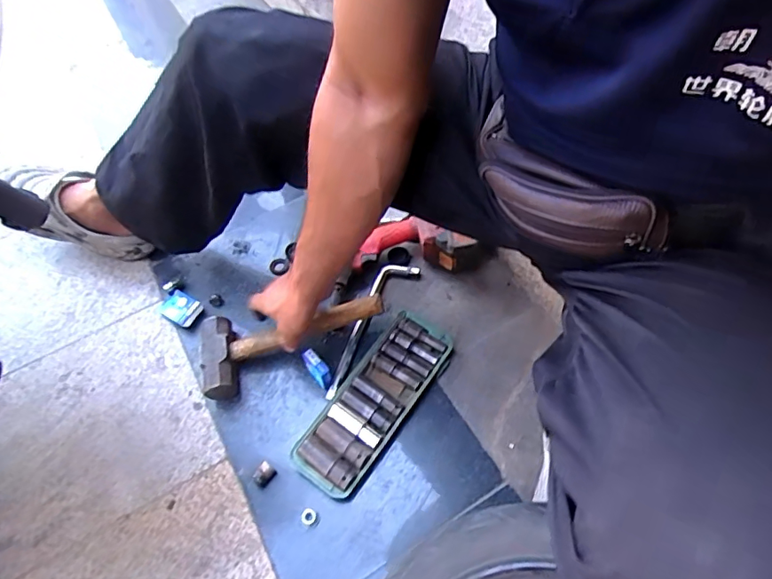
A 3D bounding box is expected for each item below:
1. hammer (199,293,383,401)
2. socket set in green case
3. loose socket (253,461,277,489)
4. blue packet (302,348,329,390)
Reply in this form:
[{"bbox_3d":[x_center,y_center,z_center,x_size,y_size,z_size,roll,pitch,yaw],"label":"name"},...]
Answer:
[{"bbox_3d":[-0.143,0.059,0.732,0.269,0.048,0.120,-19,58,-2],"label":"hammer"},{"bbox_3d":[-0.014,0.149,0.703,0.098,0.031,0.273,30,64,20],"label":"socket set in green case"},{"bbox_3d":[-0.160,0.242,0.654,0.020,0.016,0.028,32,65,21],"label":"loose socket"},{"bbox_3d":[-0.097,0.113,0.712,0.021,0.049,0.048,-39,63,-19],"label":"blue packet"}]

